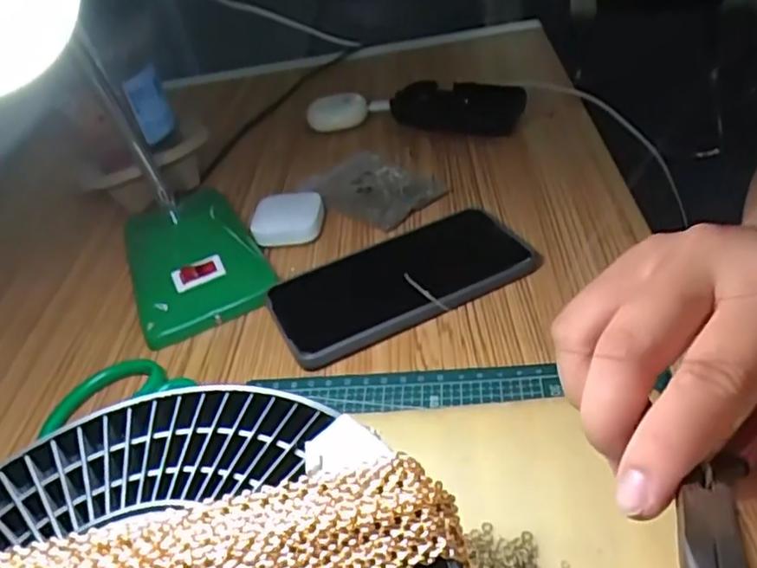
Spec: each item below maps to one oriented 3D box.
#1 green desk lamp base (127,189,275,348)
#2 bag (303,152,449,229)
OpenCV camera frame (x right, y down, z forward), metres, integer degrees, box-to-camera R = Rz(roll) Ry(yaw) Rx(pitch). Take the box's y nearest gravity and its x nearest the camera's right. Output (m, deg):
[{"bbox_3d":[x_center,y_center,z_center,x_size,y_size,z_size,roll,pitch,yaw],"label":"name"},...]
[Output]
[{"bbox_3d":[-0.132,-0.022,0.456,0.087,0.026,0.144,-16,39,-15],"label":"green desk lamp base"},{"bbox_3d":[-0.004,-0.078,0.495,0.068,0.017,0.098,-36,45,-23],"label":"bag"}]

